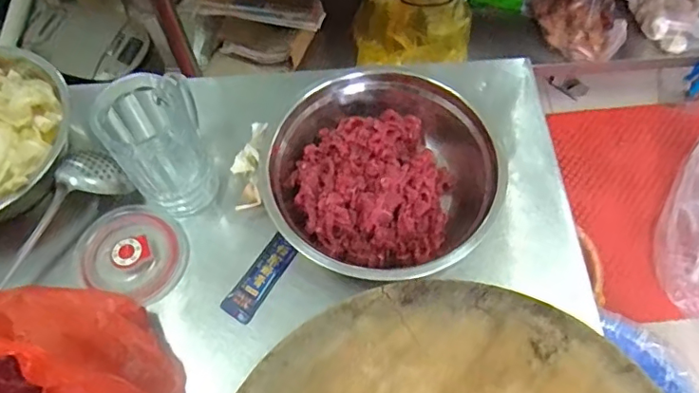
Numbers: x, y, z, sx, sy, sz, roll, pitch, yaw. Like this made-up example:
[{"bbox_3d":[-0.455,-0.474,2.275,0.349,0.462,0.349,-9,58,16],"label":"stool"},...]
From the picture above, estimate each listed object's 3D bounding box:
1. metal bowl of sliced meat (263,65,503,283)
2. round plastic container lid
[{"bbox_3d":[0.037,-0.028,0.515,0.205,0.080,0.198,-1,62,1],"label":"metal bowl of sliced meat"},{"bbox_3d":[-0.208,0.052,0.523,0.100,0.024,0.088,15,64,9],"label":"round plastic container lid"}]

